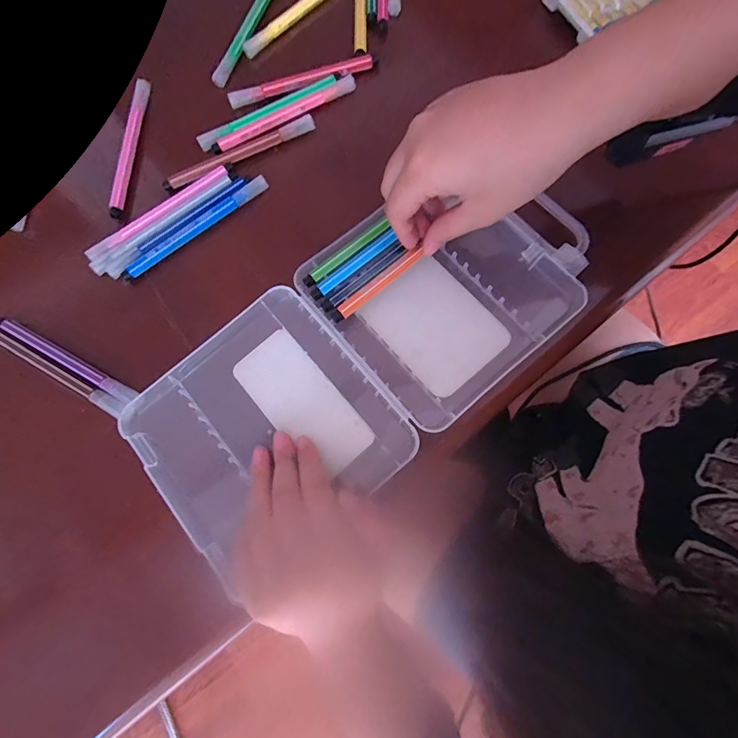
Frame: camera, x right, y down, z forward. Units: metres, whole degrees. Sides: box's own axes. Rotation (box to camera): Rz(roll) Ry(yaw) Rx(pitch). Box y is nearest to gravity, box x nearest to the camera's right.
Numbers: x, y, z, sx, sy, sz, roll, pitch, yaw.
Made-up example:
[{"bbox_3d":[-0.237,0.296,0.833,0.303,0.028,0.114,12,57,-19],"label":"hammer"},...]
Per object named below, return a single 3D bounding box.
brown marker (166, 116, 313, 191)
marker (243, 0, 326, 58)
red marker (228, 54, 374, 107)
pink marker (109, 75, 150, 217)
[{"bbox_3d":[-0.108,-0.180,0.328,0.134,0.011,0.010,-25,76,-4],"label":"brown marker"},{"bbox_3d":[-0.067,-0.334,0.368,0.013,0.013,0.126,42,81,12],"label":"marker"},{"bbox_3d":[-0.060,-0.253,0.346,0.130,0.007,0.012,-17,75,-1],"label":"red marker"},{"bbox_3d":[-0.207,-0.192,0.340,0.011,0.012,0.131,3,76,4],"label":"pink marker"}]

